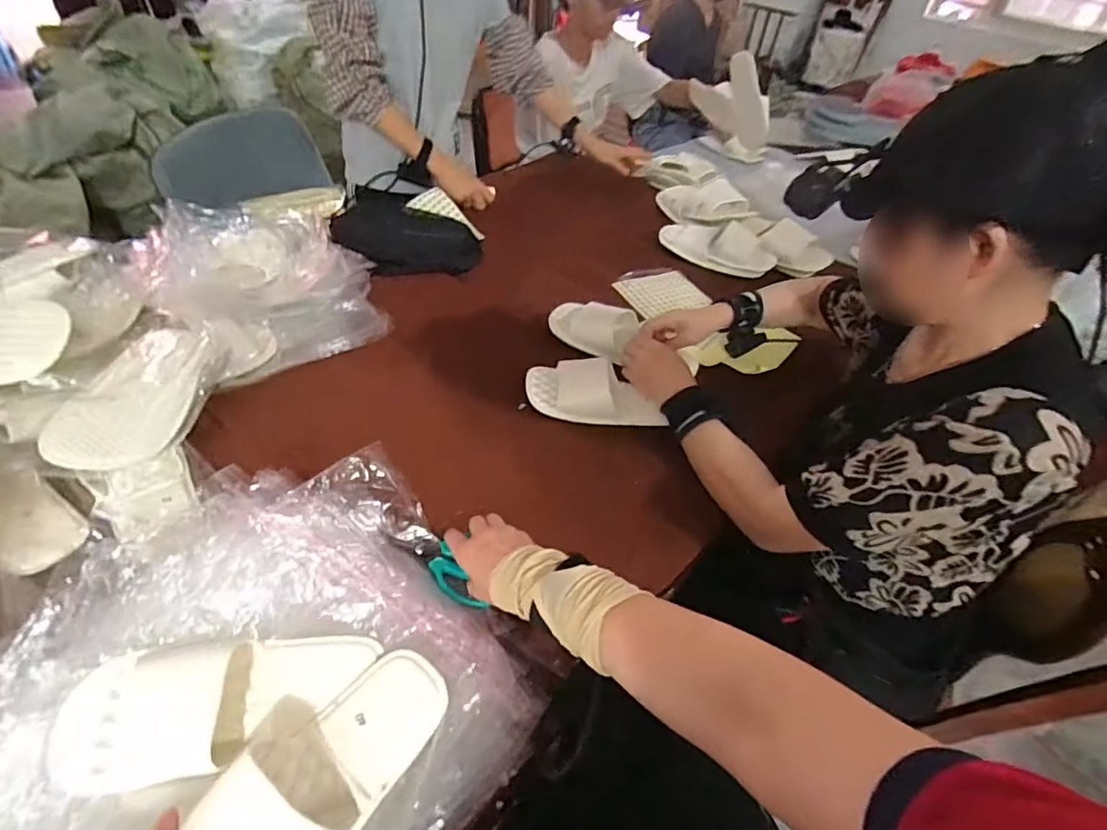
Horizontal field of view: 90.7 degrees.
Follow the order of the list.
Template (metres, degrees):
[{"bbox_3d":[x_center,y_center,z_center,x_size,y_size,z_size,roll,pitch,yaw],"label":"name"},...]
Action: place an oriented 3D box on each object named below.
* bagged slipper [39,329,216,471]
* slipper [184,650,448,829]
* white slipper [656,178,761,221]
[{"bbox_3d":[-0.472,-0.036,0.637,0.119,0.049,0.261,-5,46,-12],"label":"bagged slipper"},{"bbox_3d":[-0.173,0.269,0.417,0.093,0.054,0.193,31,45,22],"label":"slipper"},{"bbox_3d":[0.335,-0.491,1.253,0.092,0.071,0.255,-31,39,-32],"label":"white slipper"}]

